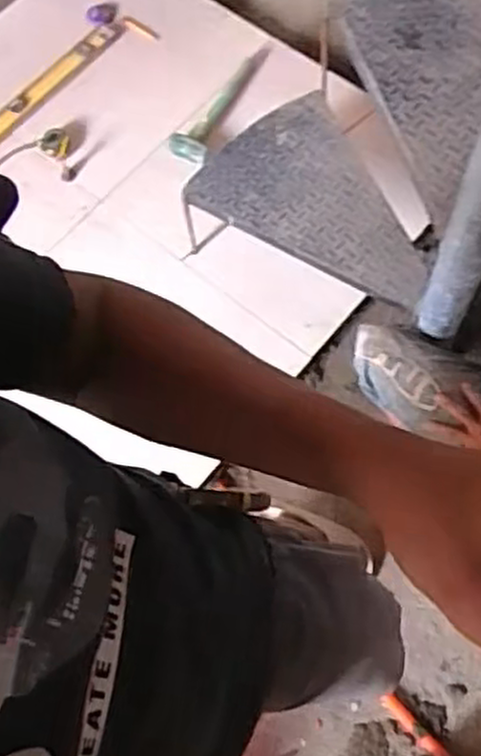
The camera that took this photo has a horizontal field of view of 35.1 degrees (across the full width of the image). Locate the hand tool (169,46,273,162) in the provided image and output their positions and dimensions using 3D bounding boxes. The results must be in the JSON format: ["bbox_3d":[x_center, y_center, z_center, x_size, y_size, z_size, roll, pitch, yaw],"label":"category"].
[{"bbox_3d":[-0.028,-0.688,1.871,0.100,0.051,0.402,32,73,14],"label":"hand tool"}]

